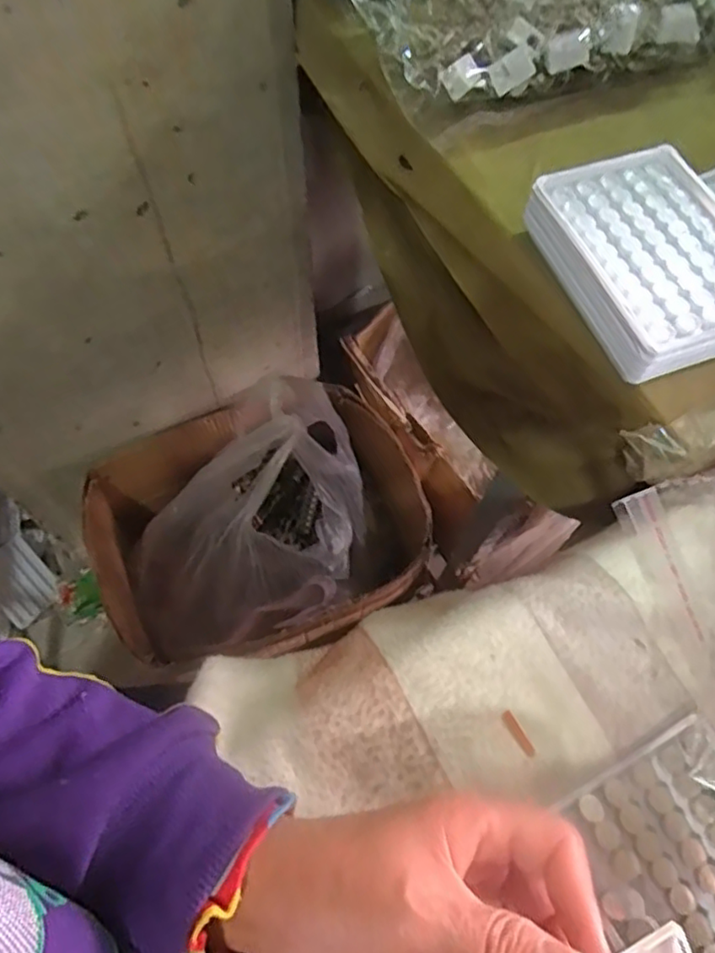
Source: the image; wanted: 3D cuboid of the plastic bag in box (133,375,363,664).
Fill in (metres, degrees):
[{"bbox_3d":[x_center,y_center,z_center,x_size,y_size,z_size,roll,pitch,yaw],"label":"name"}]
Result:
[{"bbox_3d":[-0.128,0.073,0.746,0.309,0.344,0.206,-29,69,-14],"label":"plastic bag in box"}]

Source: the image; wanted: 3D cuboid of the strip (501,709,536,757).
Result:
[{"bbox_3d":[0.077,0.122,0.303,0.005,0.004,0.022,-25,52,-12],"label":"strip"}]

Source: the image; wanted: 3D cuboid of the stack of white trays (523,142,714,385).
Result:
[{"bbox_3d":[0.162,-0.121,0.364,0.106,0.037,0.131,-19,67,-10],"label":"stack of white trays"}]

